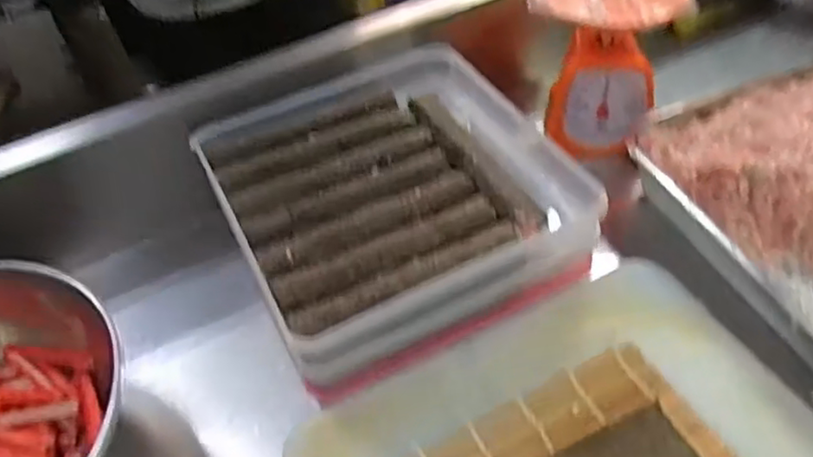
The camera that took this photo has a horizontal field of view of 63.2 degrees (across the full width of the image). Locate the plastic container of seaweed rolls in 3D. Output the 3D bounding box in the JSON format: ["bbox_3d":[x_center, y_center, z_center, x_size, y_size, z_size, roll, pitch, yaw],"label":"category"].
[{"bbox_3d":[-0.018,-0.041,0.645,0.304,0.075,0.313,-24,48,-15],"label":"plastic container of seaweed rolls"}]

